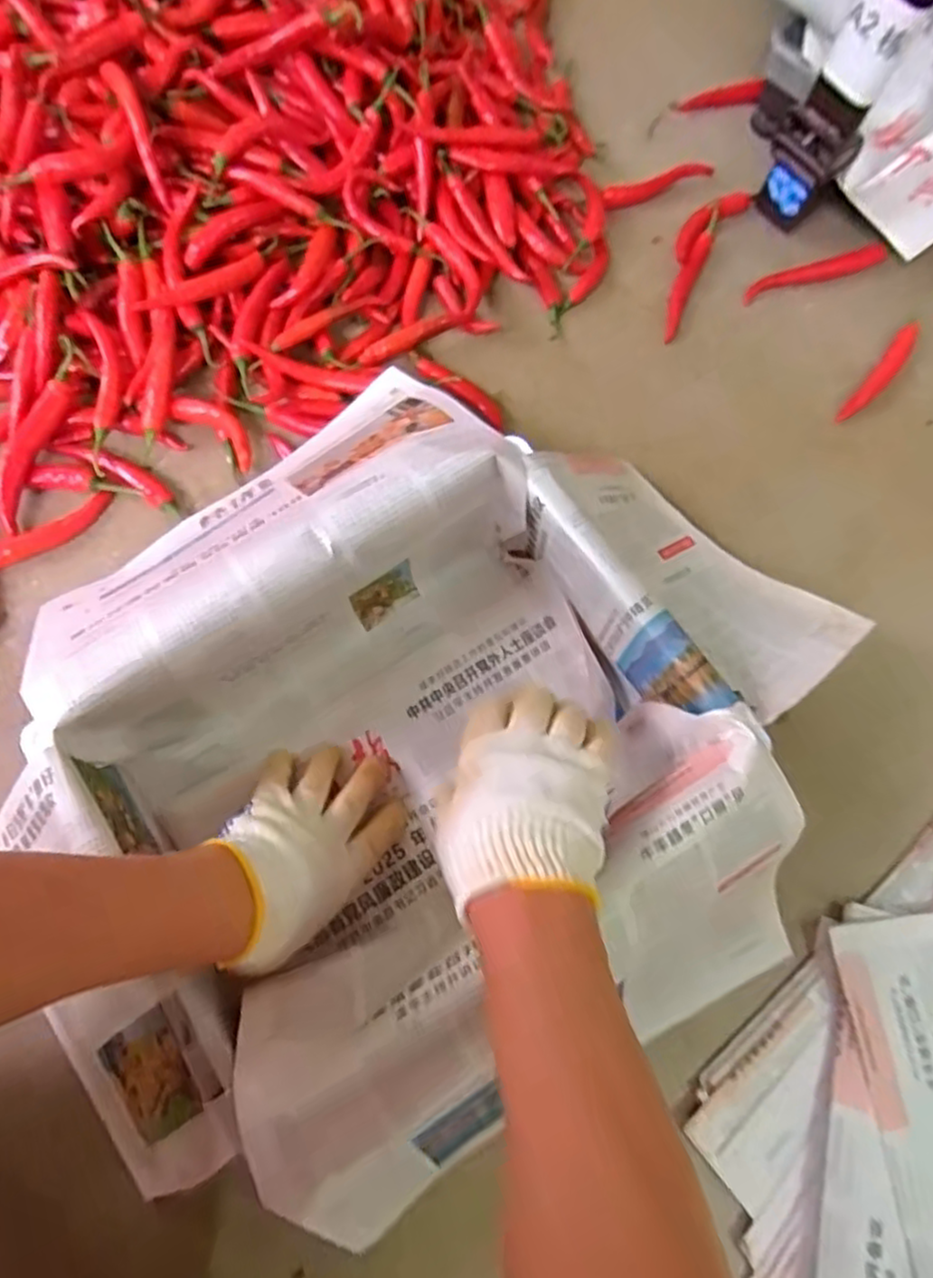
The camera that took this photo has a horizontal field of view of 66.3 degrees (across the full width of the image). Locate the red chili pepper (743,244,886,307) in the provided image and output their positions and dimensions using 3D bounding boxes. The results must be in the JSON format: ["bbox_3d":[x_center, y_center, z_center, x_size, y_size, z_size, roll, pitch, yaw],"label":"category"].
[{"bbox_3d":[0.365,-0.385,0.751,0.159,0.013,0.026,-17,75,-7],"label":"red chili pepper"}]

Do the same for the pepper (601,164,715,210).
[{"bbox_3d":[0.202,-0.493,0.777,0.135,0.015,0.027,-22,75,-8],"label":"pepper"}]

